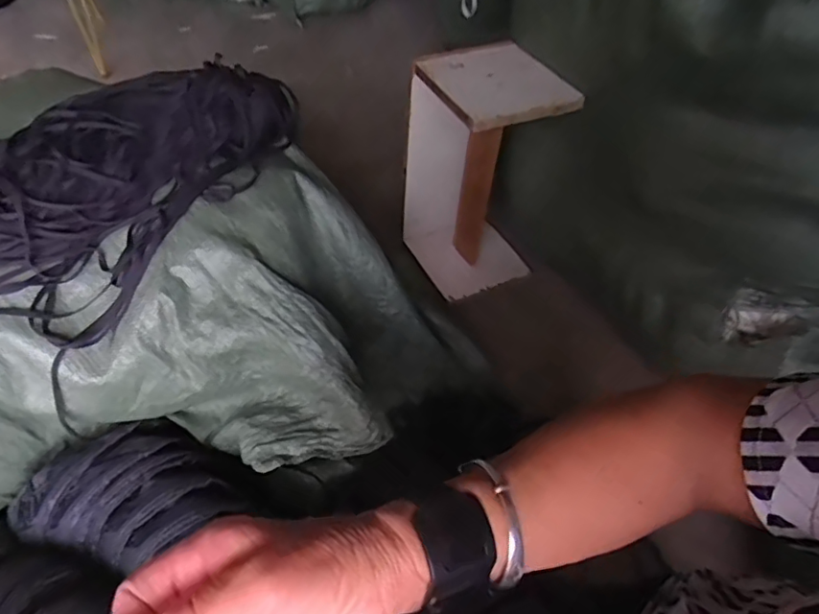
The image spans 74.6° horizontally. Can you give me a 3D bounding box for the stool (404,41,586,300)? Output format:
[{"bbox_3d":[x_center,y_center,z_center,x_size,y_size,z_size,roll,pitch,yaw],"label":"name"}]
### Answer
[{"bbox_3d":[0.134,-0.224,1.064,0.234,0.481,0.212,-18,53,-20],"label":"stool"}]

